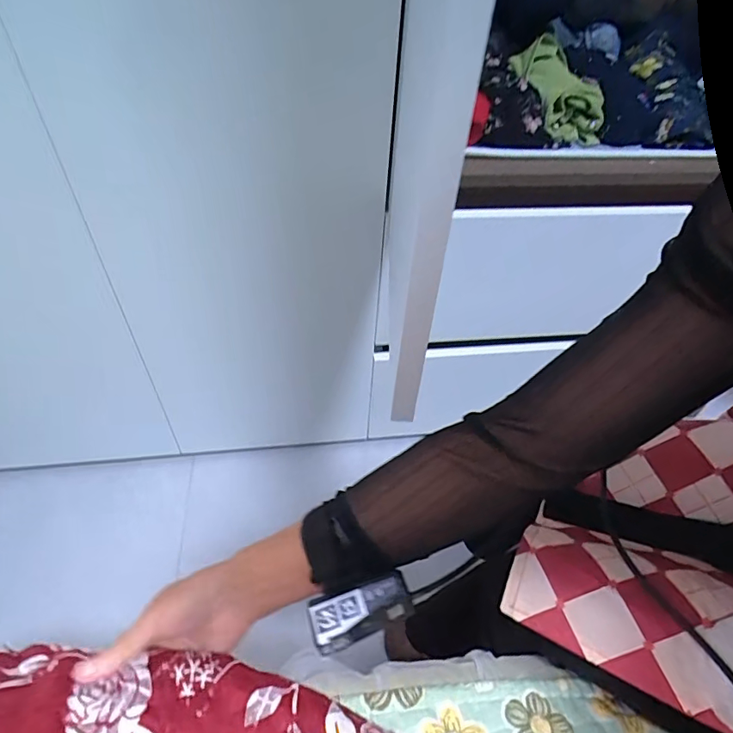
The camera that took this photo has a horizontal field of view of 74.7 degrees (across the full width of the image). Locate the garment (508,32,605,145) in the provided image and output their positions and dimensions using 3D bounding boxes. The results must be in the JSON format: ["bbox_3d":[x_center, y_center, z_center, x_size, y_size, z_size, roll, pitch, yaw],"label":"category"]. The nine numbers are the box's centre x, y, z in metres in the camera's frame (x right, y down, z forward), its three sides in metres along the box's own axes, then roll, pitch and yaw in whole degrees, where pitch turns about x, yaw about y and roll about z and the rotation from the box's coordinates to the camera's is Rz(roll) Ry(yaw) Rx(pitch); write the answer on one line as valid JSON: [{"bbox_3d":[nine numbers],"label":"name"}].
[{"bbox_3d":[0.281,-0.414,0.711,0.098,0.055,0.192,-6,61,-10],"label":"garment"}]

